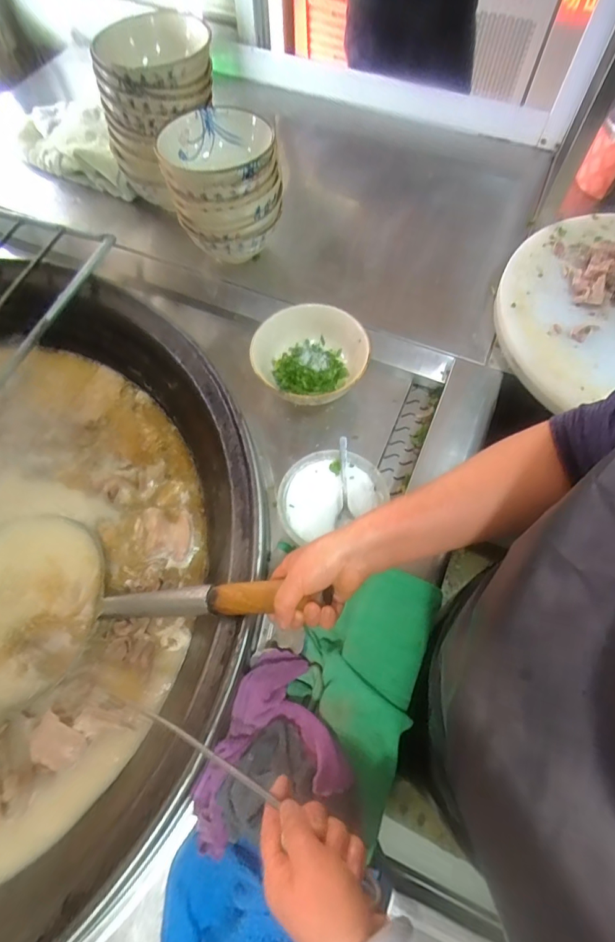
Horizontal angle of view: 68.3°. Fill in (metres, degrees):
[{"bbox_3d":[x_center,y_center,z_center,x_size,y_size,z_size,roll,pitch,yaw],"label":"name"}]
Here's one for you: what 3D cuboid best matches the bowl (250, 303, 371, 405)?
[{"bbox_3d":[0.003,-0.156,0.668,0.161,0.085,0.147,0,64,0],"label":"bowl"}]

